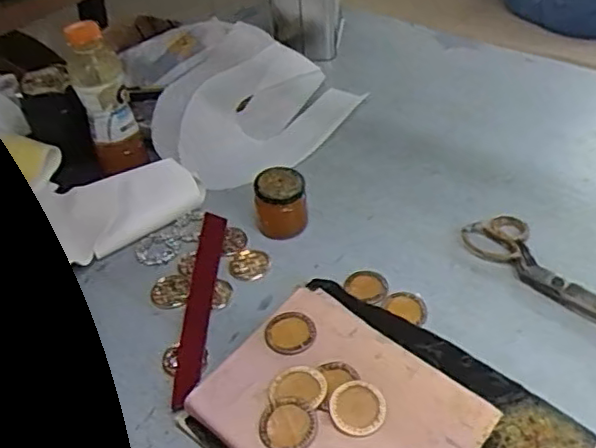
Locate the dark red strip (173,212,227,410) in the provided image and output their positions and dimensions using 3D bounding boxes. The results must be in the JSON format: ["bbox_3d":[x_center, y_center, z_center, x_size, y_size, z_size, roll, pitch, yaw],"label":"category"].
[{"bbox_3d":[-0.108,0.084,0.689,0.028,0.012,0.256,8,40,-5],"label":"dark red strip"}]

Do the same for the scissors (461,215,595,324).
[{"bbox_3d":[0.275,0.055,0.660,0.071,0.016,0.224,-28,47,-22],"label":"scissors"}]

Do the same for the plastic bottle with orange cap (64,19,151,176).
[{"bbox_3d":[-0.253,-0.162,0.820,0.065,0.189,0.077,-23,43,-19],"label":"plastic bottle with orange cap"}]

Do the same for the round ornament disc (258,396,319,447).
[{"bbox_3d":[-0.008,0.166,0.518,0.047,0.008,0.047,-3,43,3],"label":"round ornament disc"}]

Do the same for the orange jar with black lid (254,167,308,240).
[{"bbox_3d":[-0.020,-0.024,0.742,0.060,0.071,0.051,-3,43,4],"label":"orange jar with black lid"}]

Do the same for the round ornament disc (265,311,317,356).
[{"bbox_3d":[-0.007,0.102,0.590,0.046,0.005,0.049,-3,43,3],"label":"round ornament disc"}]

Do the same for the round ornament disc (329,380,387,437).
[{"bbox_3d":[0.050,0.154,0.523,0.045,0.009,0.044,-3,43,3],"label":"round ornament disc"}]

